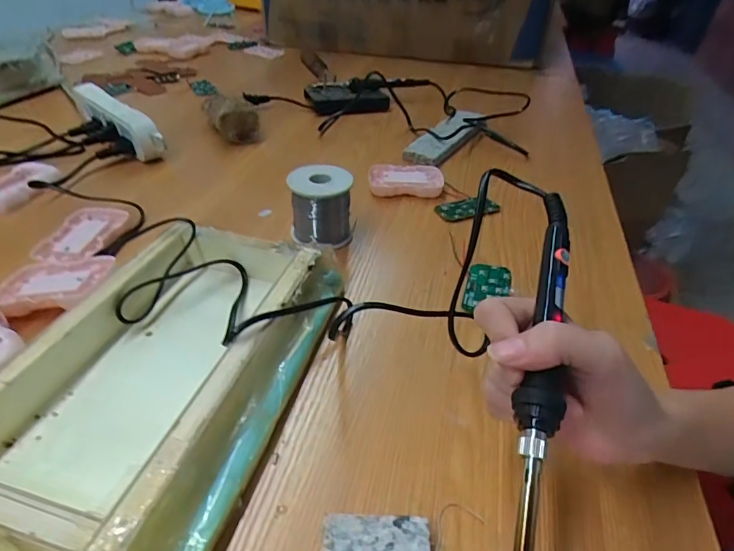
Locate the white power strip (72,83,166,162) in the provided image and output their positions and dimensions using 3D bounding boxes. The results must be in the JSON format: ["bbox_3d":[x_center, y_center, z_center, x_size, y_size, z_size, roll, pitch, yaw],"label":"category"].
[{"bbox_3d":[-0.335,-0.206,0.608,0.196,0.052,0.027,32,46,30],"label":"white power strip"}]

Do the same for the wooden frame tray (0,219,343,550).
[{"bbox_3d":[-0.129,0.060,0.303,0.161,0.044,0.259,14,39,11],"label":"wooden frame tray"}]

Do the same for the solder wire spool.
[{"bbox_3d":[-0.045,-0.068,0.456,0.058,0.067,0.058,3,39,-2],"label":"solder wire spool"}]

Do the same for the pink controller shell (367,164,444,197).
[{"bbox_3d":[0.048,-0.117,0.559,0.088,0.020,0.056,4,38,-1],"label":"pink controller shell"}]

